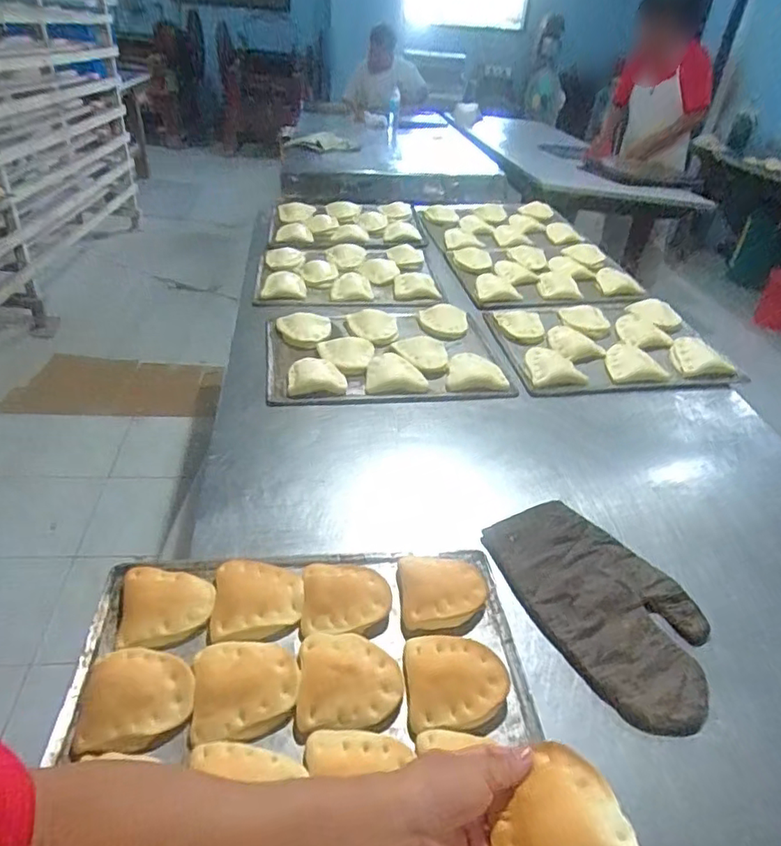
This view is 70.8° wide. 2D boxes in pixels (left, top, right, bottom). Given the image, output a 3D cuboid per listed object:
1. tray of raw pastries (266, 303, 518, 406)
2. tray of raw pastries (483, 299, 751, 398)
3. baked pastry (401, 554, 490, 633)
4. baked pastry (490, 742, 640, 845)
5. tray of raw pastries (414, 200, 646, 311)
[{"bbox_3d":[-0.016,-0.147,1.092,0.445,0.034,0.355,-2,39,-10],"label":"tray of raw pastries"},{"bbox_3d":[0.445,-0.184,1.149,0.440,0.047,0.355,-5,39,-14],"label":"tray of raw pastries"},{"bbox_3d":[0.064,0.191,0.641,0.103,0.030,0.092,1,38,-6],"label":"baked pastry"},{"bbox_3d":[0.112,0.273,0.389,0.092,0.017,0.091,-26,18,6],"label":"baked pastry"},{"bbox_3d":[0.352,-0.506,1.549,0.440,0.053,0.718,-1,40,-9],"label":"tray of raw pastries"}]

